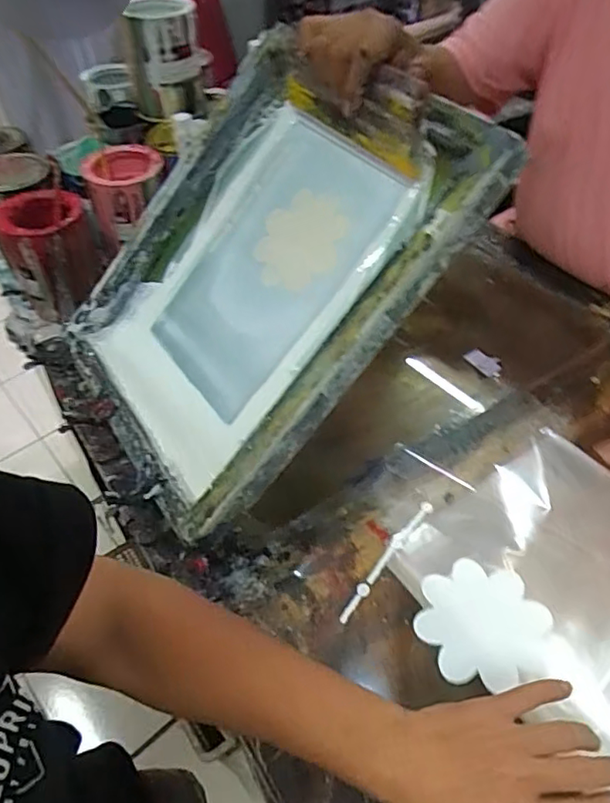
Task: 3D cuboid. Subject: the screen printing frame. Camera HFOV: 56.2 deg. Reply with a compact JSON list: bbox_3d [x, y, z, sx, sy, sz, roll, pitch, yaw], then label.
[{"bbox_3d":[-0.060,-0.132,0.598,0.436,0.069,0.362,-52,52,10],"label":"screen printing frame"}]

